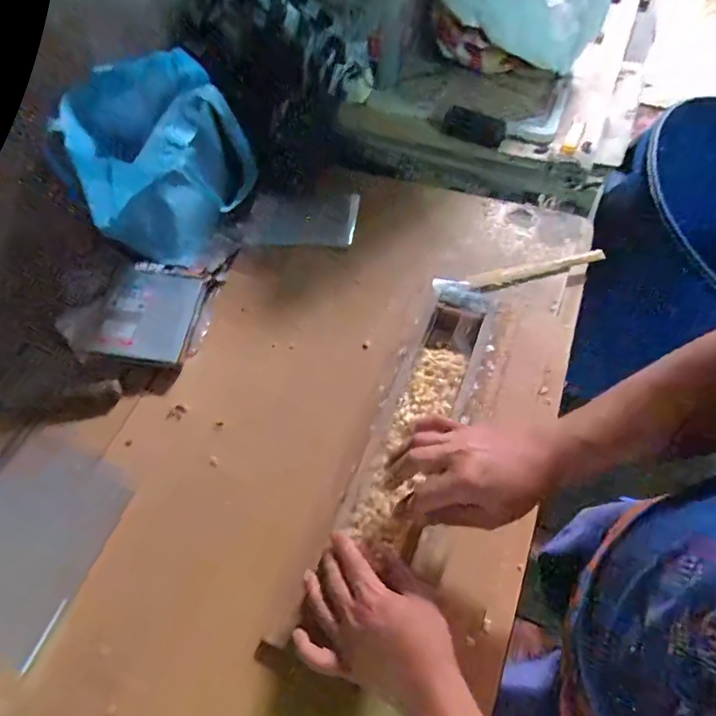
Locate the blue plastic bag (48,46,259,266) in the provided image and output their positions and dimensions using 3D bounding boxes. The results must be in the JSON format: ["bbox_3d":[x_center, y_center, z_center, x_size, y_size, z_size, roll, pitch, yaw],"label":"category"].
[{"bbox_3d":[-0.285,-0.284,0.654,0.142,0.211,0.245,34,70,18],"label":"blue plastic bag"}]

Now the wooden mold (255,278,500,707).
[{"bbox_3d":[0.058,0.103,0.522,0.097,0.053,0.493,22,62,13],"label":"wooden mold"}]

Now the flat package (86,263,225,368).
[{"bbox_3d":[-0.298,-0.070,0.663,0.146,0.026,0.164,14,66,-7],"label":"flat package"}]

